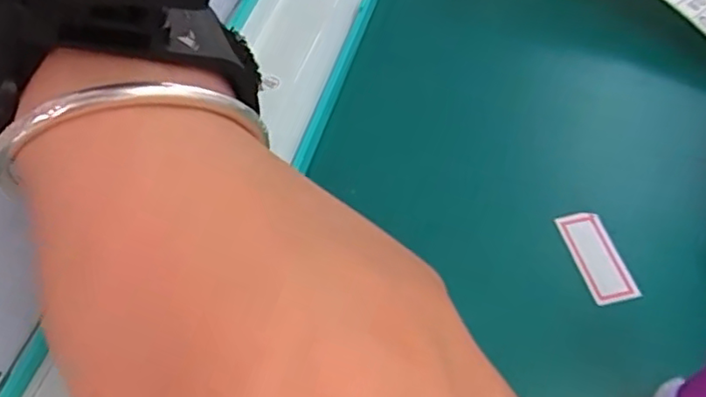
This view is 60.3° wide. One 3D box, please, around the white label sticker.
[{"bbox_3d":[0.083,0.020,0.207,0.014,0.004,0.034,-21,55,6],"label":"white label sticker"}]

